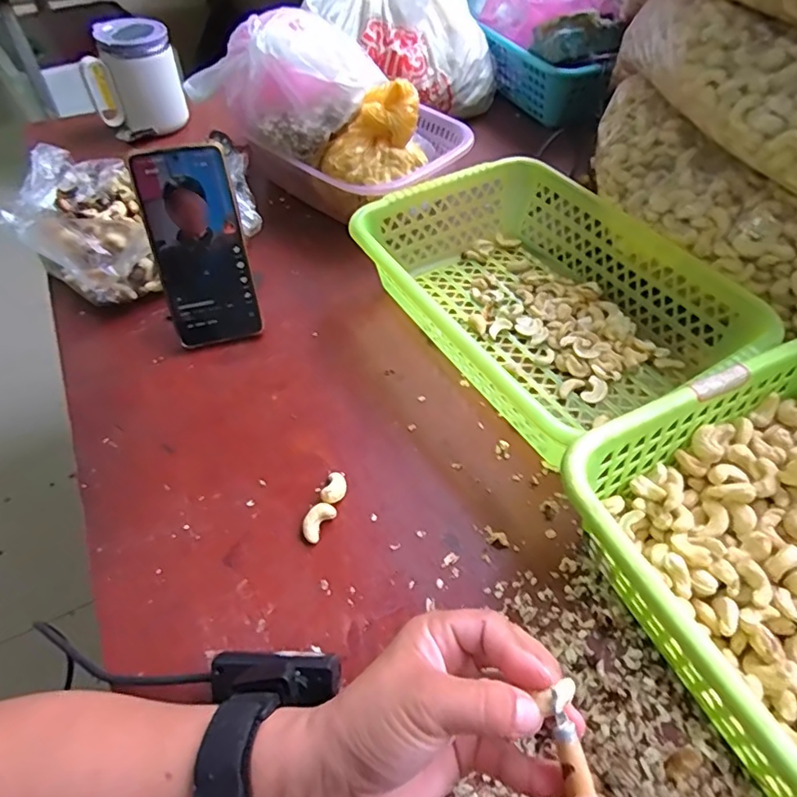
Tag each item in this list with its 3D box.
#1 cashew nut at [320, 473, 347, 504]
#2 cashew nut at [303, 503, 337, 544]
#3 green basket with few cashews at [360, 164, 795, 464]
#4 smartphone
[{"bbox_3d":[-0.047,0.069,0.398,0.015,0.014,0.025,14,53,11],"label":"cashew nut"},{"bbox_3d":[-0.059,0.089,0.382,0.015,0.013,0.029,27,56,20],"label":"cashew nut"},{"bbox_3d":[0.126,-0.099,0.485,0.231,0.074,0.304,-24,55,-18],"label":"green basket with few cashews"},{"bbox_3d":[-0.172,-0.129,0.461,0.078,0.162,0.013,-12,22,-11],"label":"smartphone"}]

